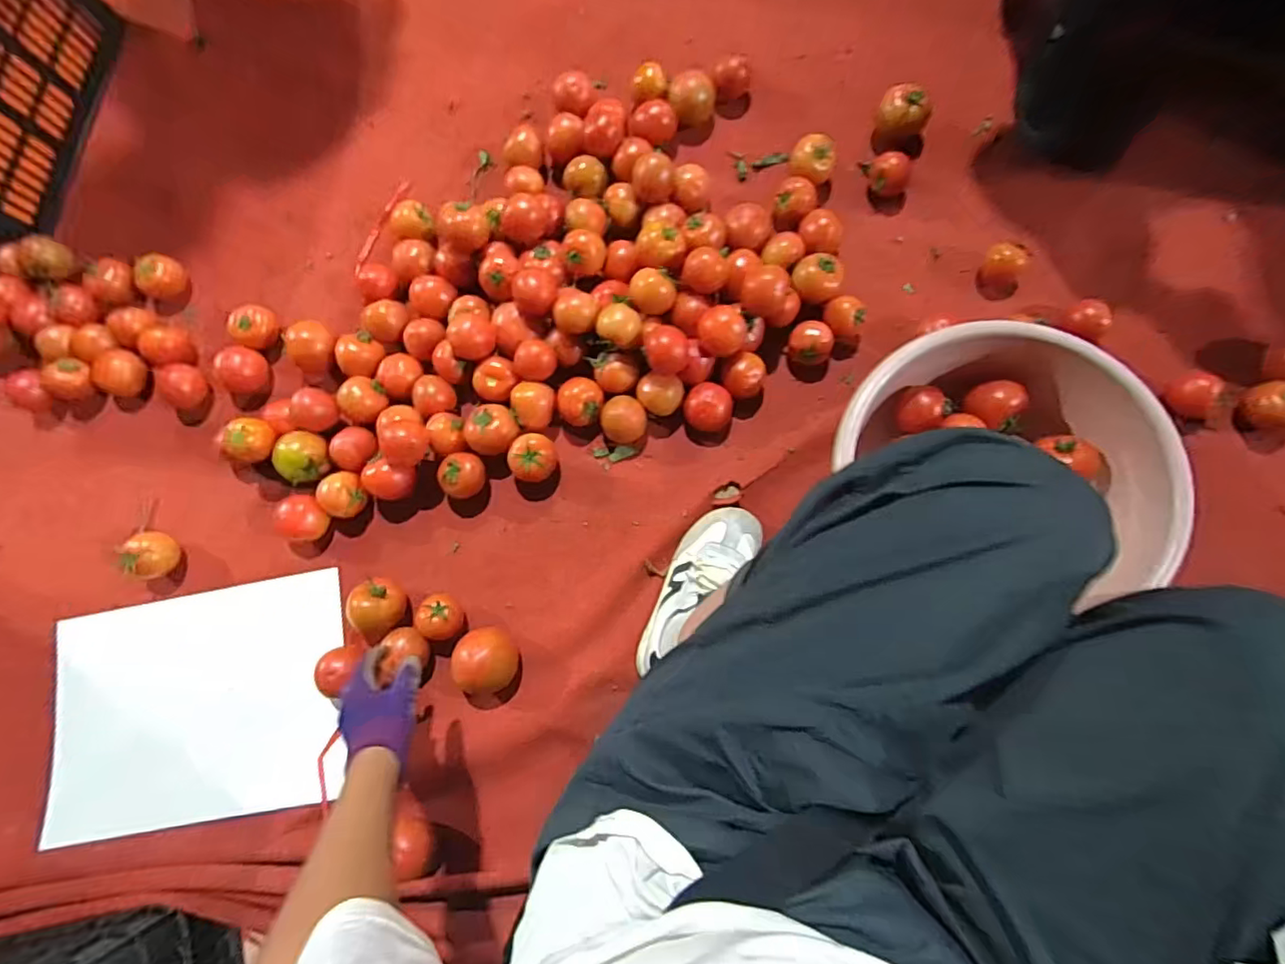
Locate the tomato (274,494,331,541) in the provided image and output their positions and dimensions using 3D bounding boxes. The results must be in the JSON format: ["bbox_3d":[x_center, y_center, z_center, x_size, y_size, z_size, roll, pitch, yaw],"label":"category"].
[{"bbox_3d":[-0.475,0.050,0.790,0.058,0.043,0.061,-1,82,4],"label":"tomato"}]

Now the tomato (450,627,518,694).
[{"bbox_3d":[-0.203,0.230,0.729,0.072,0.067,0.080,-32,81,0],"label":"tomato"}]

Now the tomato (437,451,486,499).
[{"bbox_3d":[-0.245,-0.007,0.778,0.054,0.054,0.061,13,82,7],"label":"tomato"}]

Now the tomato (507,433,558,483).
[{"bbox_3d":[-0.148,-0.032,0.774,0.062,0.054,0.064,2,80,5],"label":"tomato"}]

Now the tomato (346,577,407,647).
[{"bbox_3d":[-0.349,0.165,0.753,0.068,0.060,0.063,39,85,10],"label":"tomato"}]

